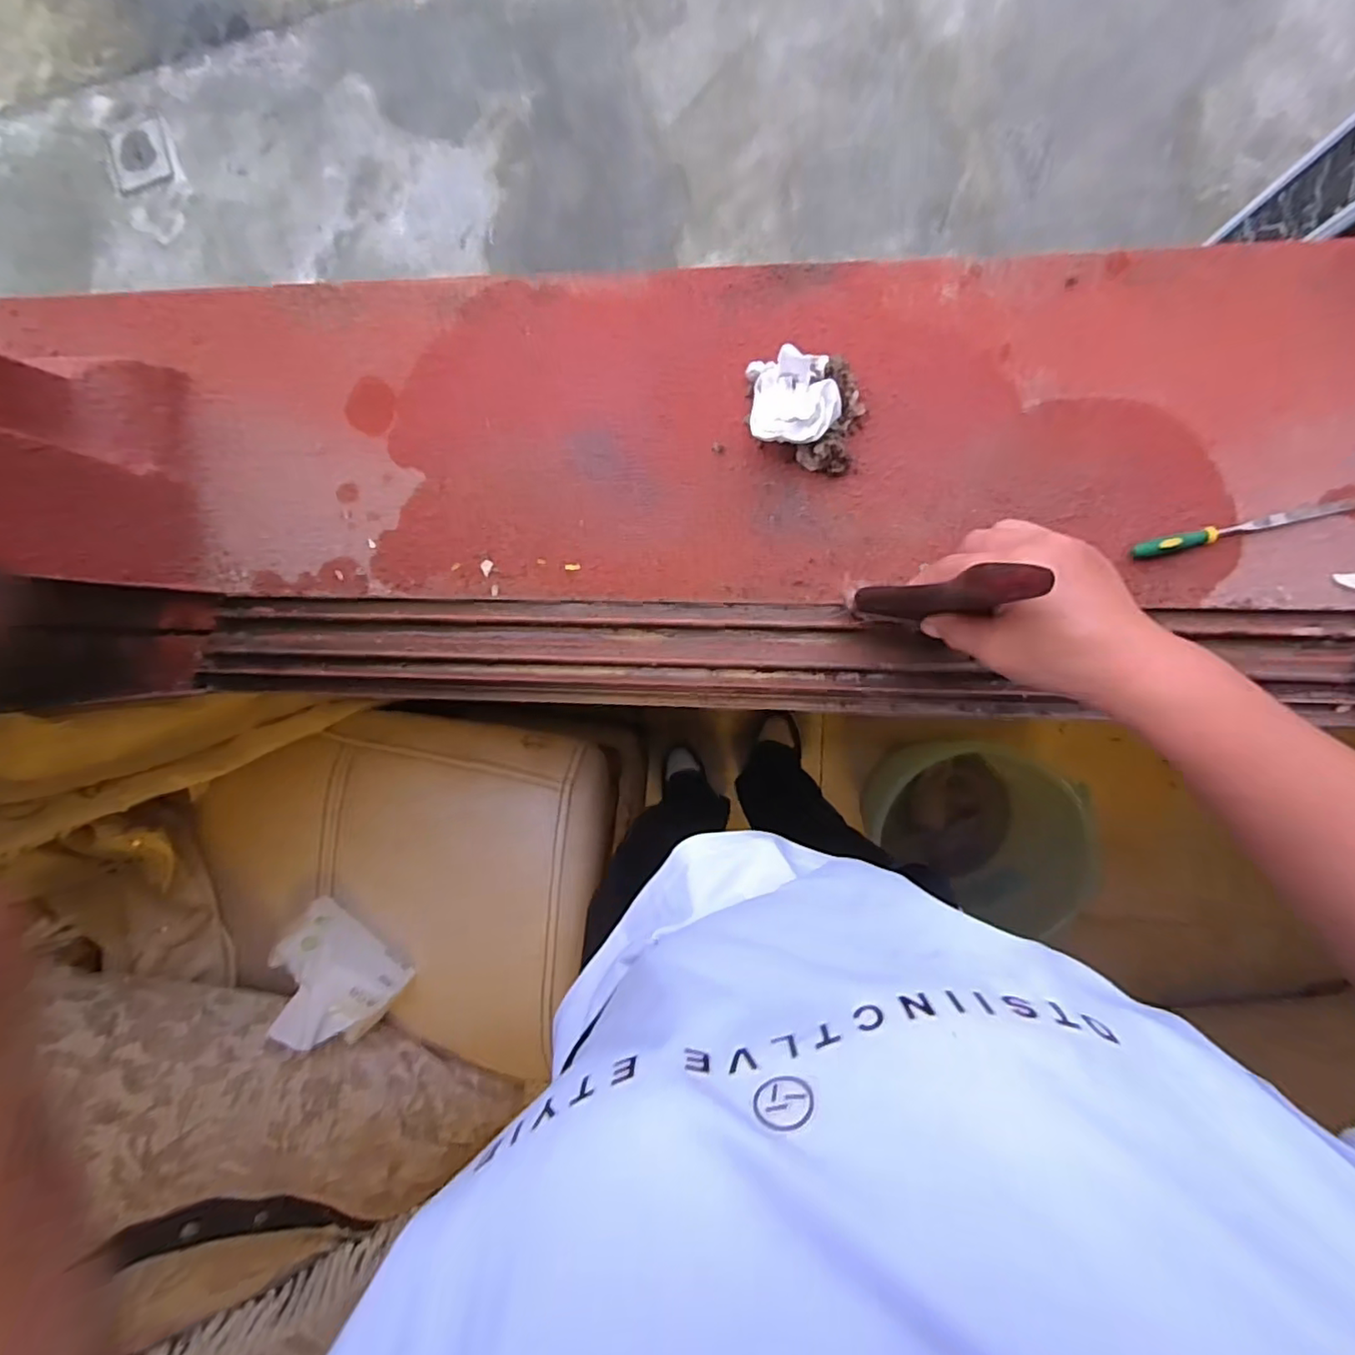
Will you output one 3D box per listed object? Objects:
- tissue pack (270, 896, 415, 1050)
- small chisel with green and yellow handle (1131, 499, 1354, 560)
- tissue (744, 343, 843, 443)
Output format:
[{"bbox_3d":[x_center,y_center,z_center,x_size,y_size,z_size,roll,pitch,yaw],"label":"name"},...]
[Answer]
[{"bbox_3d":[-0.435,0.367,0.755,0.160,0.054,0.141,45,54,8],"label":"tissue pack"},{"bbox_3d":[0.398,-0.105,0.428,0.147,0.012,0.012,-13,90,6],"label":"small chisel with green and yellow handle"},{"bbox_3d":[0.084,-0.201,0.441,0.061,0.049,0.065,-2,91,6],"label":"tissue"}]

